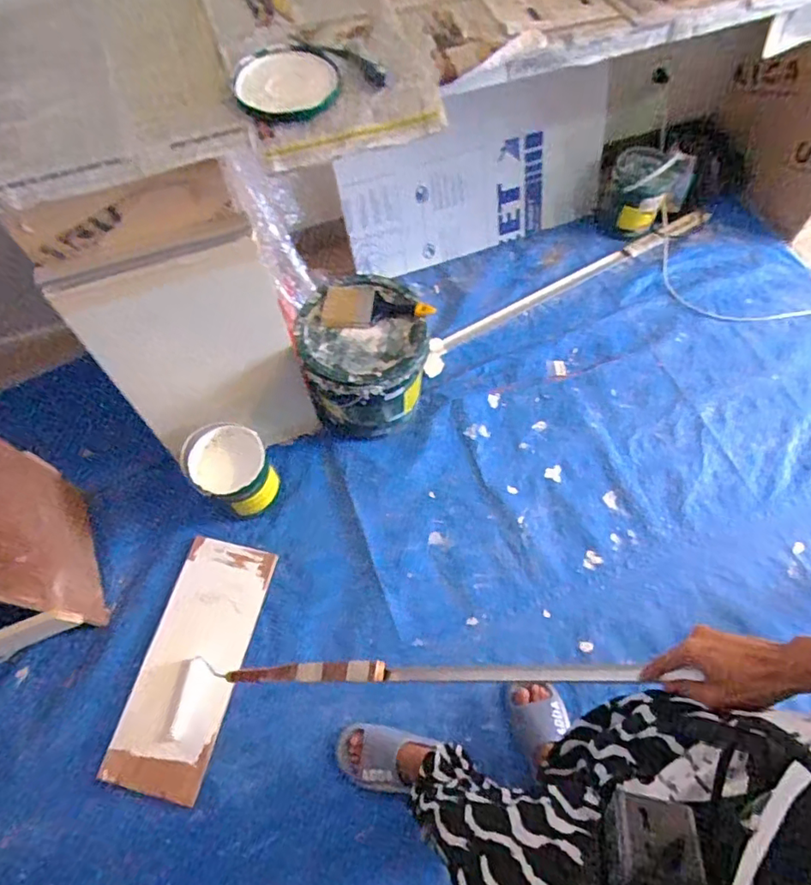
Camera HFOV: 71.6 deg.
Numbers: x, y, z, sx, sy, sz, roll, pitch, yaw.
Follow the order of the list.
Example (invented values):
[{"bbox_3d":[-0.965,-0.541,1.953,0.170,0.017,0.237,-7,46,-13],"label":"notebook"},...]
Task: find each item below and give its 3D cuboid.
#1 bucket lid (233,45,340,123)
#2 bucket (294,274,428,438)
[{"bbox_3d":[-0.189,-0.575,0.890,0.159,0.029,0.164,-1,64,1],"label":"bucket lid"},{"bbox_3d":[-0.096,-0.198,1.443,0.286,0.350,0.304,-1,64,1],"label":"bucket"}]

